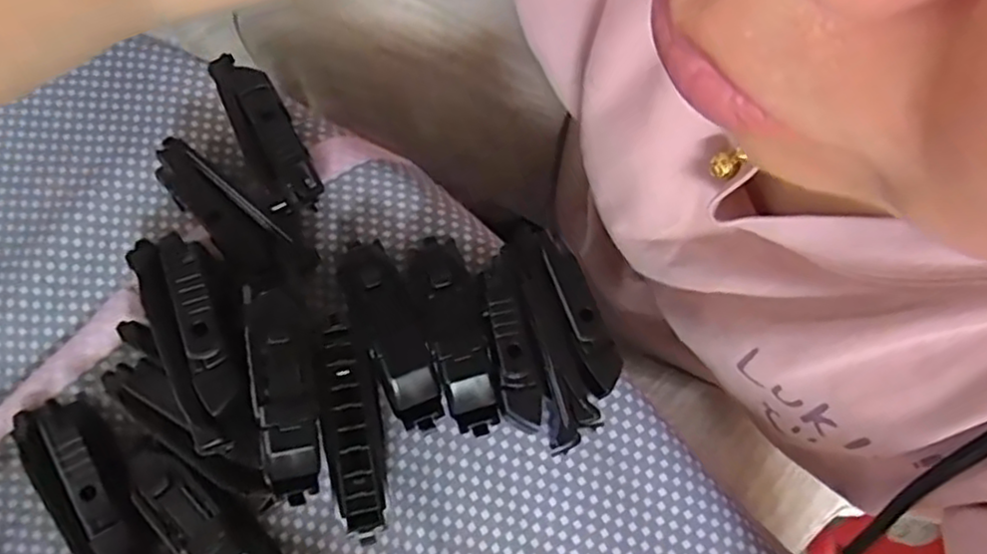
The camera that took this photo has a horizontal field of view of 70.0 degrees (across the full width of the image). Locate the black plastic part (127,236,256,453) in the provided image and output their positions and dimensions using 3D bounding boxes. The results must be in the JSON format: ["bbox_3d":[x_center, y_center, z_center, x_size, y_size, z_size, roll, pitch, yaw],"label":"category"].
[{"bbox_3d":[-0.101,0.022,0.249,0.026,0.023,0.076,-24,76,-7],"label":"black plastic part"}]

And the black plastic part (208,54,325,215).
[{"bbox_3d":[-0.096,-0.061,0.295,0.024,0.019,0.076,-29,76,-8],"label":"black plastic part"}]

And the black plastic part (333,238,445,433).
[{"bbox_3d":[-0.040,0.019,0.272,0.022,0.024,0.081,-24,76,-7],"label":"black plastic part"}]

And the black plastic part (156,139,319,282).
[{"bbox_3d":[-0.107,-0.025,0.281,0.073,0.017,0.024,40,77,10],"label":"black plastic part"}]

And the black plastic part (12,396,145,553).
[{"bbox_3d":[-0.143,0.077,0.255,0.029,0.022,0.081,-36,77,-10],"label":"black plastic part"}]

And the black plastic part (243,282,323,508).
[{"bbox_3d":[-0.072,0.040,0.243,0.019,0.015,0.075,-10,87,-3],"label":"black plastic part"}]

